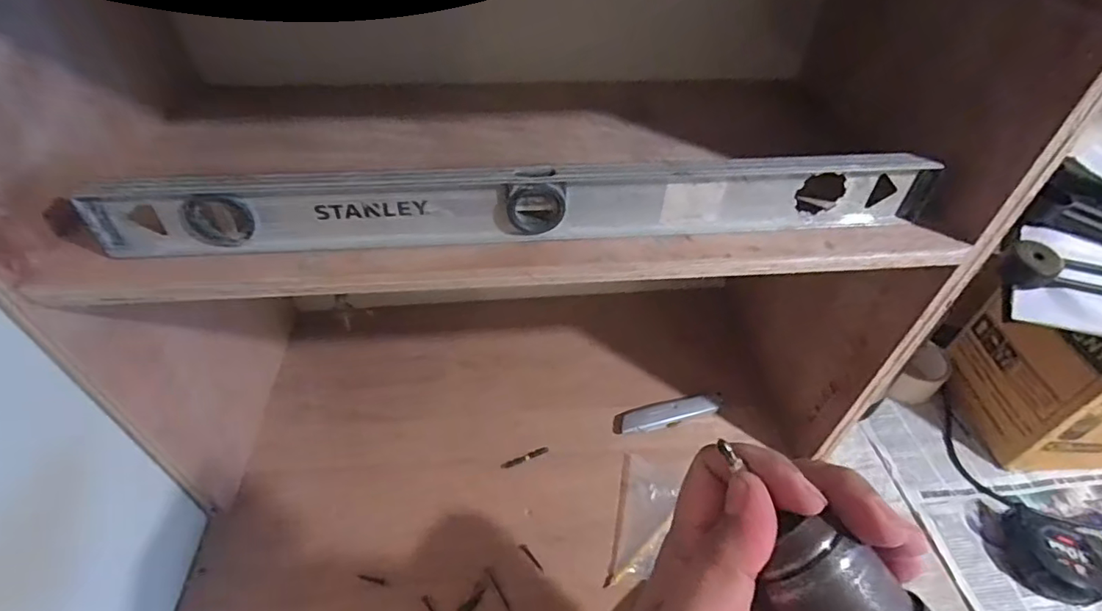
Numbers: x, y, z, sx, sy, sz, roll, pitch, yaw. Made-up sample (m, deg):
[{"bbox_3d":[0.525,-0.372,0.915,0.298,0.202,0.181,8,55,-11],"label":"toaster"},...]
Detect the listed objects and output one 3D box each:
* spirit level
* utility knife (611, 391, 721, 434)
[{"bbox_3d":[-0.008,-0.074,0.399,0.603,0.059,0.021,-4,45,-6],"label":"spirit level"},{"bbox_3d":[0.156,0.142,0.713,0.151,0.014,0.038,-8,46,-10],"label":"utility knife"}]

